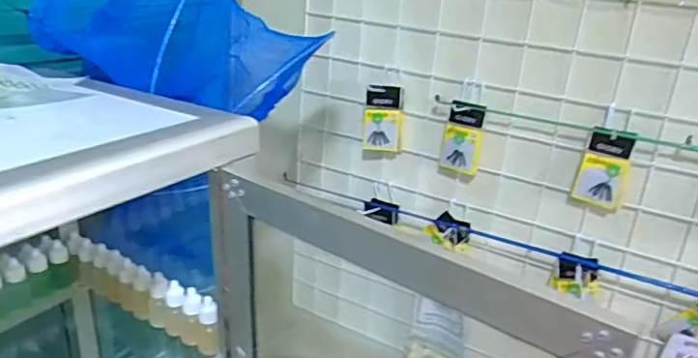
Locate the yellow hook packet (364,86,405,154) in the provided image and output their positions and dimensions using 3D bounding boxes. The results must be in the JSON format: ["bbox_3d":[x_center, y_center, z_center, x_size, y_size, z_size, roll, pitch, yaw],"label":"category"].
[{"bbox_3d":[0.050,-0.085,0.798,0.054,0.092,0.024,4,22,-2],"label":"yellow hook packet"}]

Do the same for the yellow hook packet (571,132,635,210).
[{"bbox_3d":[0.311,-0.010,0.679,0.053,0.088,0.023,13,24,19],"label":"yellow hook packet"}]

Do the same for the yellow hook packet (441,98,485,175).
[{"bbox_3d":[0.156,-0.054,0.761,0.049,0.099,0.019,18,26,29],"label":"yellow hook packet"}]

